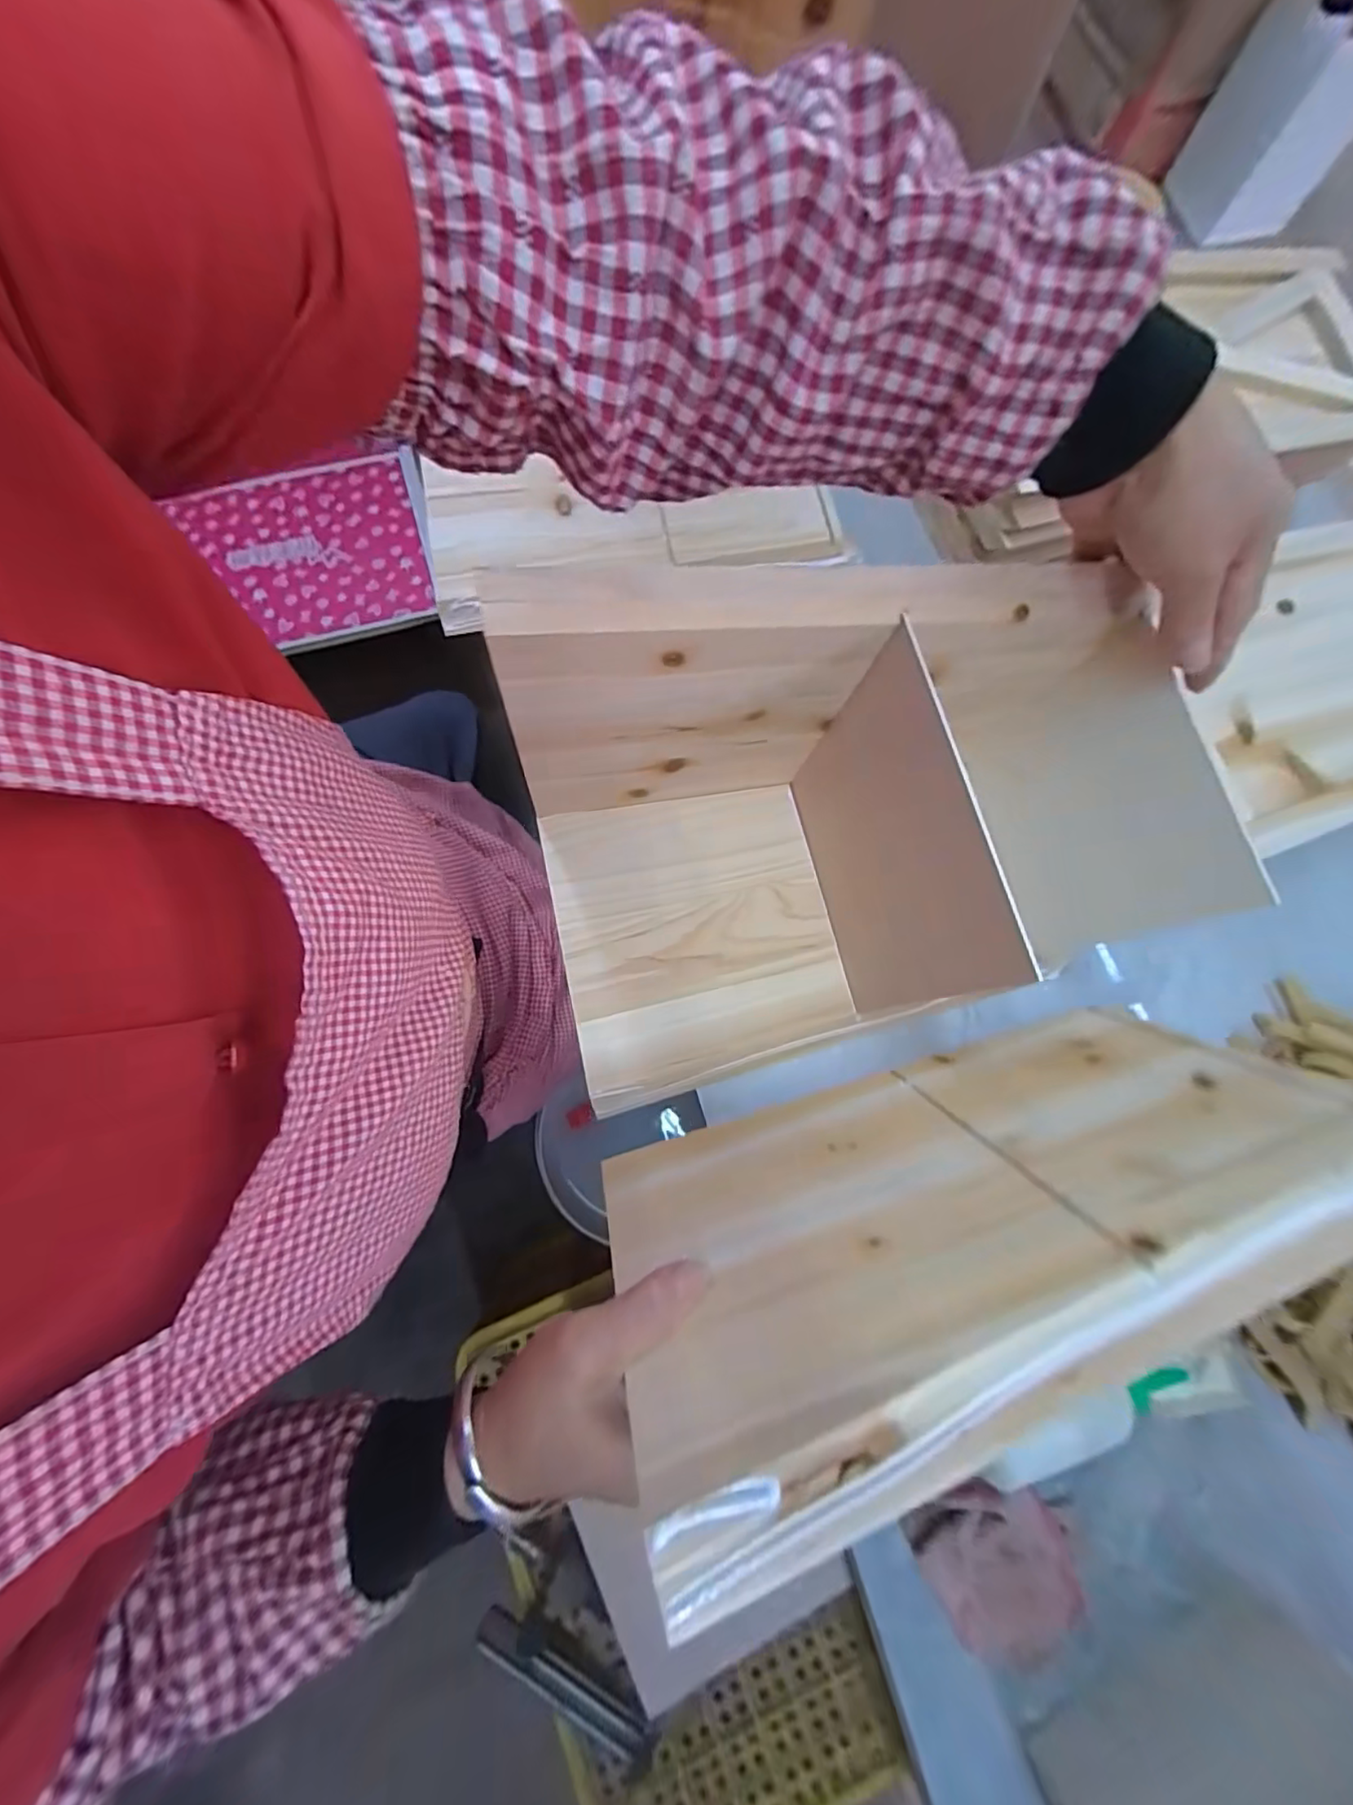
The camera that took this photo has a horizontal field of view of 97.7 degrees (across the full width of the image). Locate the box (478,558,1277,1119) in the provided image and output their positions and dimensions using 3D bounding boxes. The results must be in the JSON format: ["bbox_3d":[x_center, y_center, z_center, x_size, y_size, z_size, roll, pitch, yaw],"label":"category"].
[{"bbox_3d":[0.100,-0.034,0.345,0.367,0.221,0.216,-12,77,-4],"label":"box"}]

